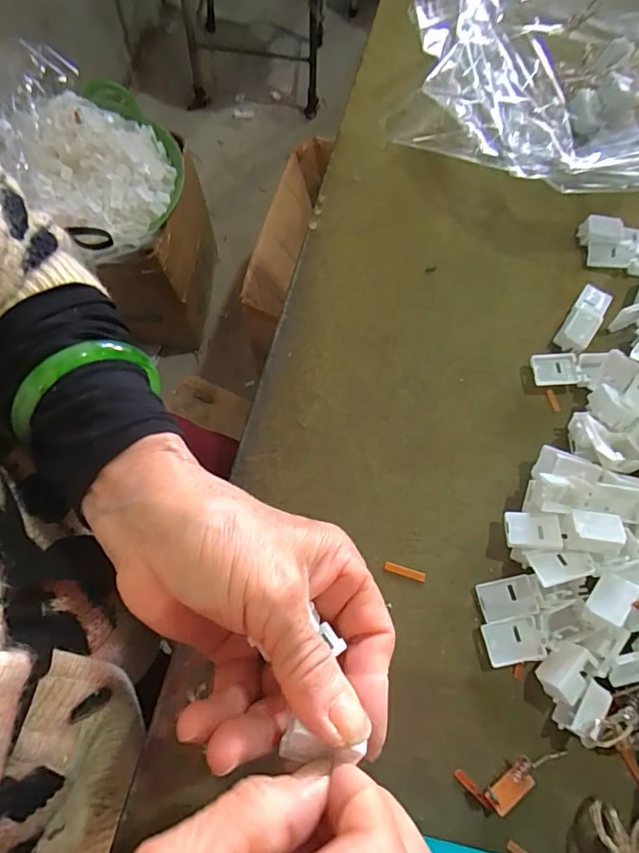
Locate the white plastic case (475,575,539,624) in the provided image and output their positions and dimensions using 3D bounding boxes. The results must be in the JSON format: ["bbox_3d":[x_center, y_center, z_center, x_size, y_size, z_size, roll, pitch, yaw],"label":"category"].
[{"bbox_3d":[0.097,0.090,0.245,0.027,0.004,0.020,-18,74,14],"label":"white plastic case"}]

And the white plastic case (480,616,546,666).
[{"bbox_3d":[0.097,0.108,0.237,0.028,0.004,0.020,-7,71,-5],"label":"white plastic case"}]

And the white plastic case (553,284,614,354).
[{"bbox_3d":[0.173,-0.072,0.305,0.020,0.008,0.056,34,73,10],"label":"white plastic case"}]

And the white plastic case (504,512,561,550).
[{"bbox_3d":[0.112,0.055,0.247,0.027,0.005,0.019,6,70,0],"label":"white plastic case"}]

